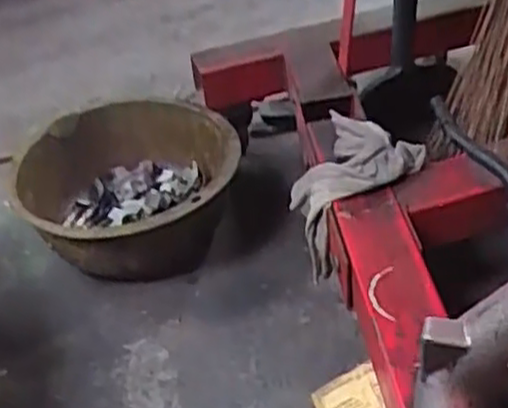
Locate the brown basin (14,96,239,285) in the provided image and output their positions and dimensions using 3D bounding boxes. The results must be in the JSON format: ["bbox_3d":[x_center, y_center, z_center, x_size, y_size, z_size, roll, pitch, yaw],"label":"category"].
[{"bbox_3d":[-0.181,-0.020,1.128,0.317,0.119,0.322,-5,39,4],"label":"brown basin"}]

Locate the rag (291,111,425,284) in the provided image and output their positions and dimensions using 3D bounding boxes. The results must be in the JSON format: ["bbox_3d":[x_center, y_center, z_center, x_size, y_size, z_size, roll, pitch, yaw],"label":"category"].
[{"bbox_3d":[0.117,-0.017,0.920,0.144,0.135,0.137,-19,40,-14],"label":"rag"}]

